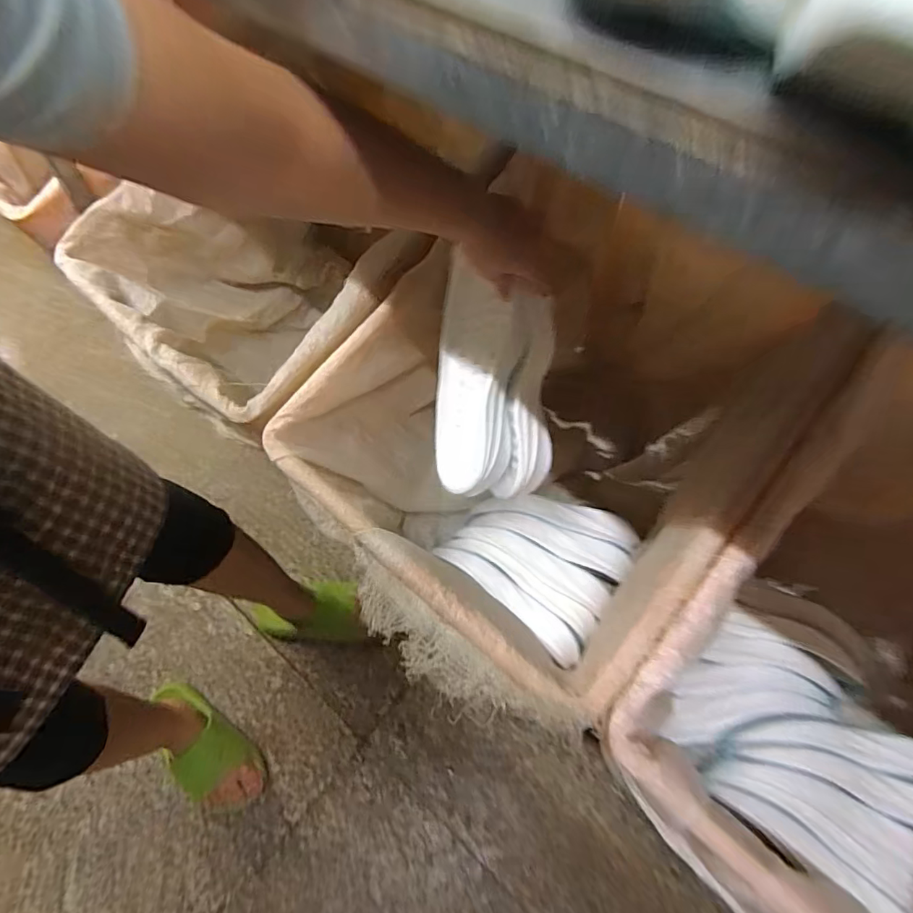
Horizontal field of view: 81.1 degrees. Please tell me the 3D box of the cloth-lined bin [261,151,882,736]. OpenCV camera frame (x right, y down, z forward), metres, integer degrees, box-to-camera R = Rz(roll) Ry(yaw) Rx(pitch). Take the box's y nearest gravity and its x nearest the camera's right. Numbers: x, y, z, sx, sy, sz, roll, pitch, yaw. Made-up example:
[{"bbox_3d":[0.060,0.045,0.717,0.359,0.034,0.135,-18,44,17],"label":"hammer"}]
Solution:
[{"bbox_3d":[0.122,-0.011,0.758,0.460,0.370,0.659,37,66,19],"label":"cloth-lined bin"}]

